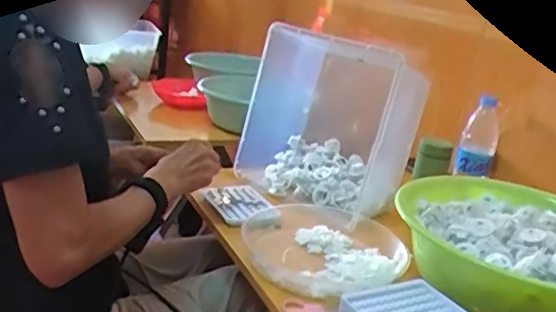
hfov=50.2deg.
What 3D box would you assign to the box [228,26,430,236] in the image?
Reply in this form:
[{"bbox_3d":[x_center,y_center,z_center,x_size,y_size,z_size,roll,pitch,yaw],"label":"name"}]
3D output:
[{"bbox_3d":[0.086,-0.054,0.933,0.258,0.255,0.137,22,24,37],"label":"box"}]

